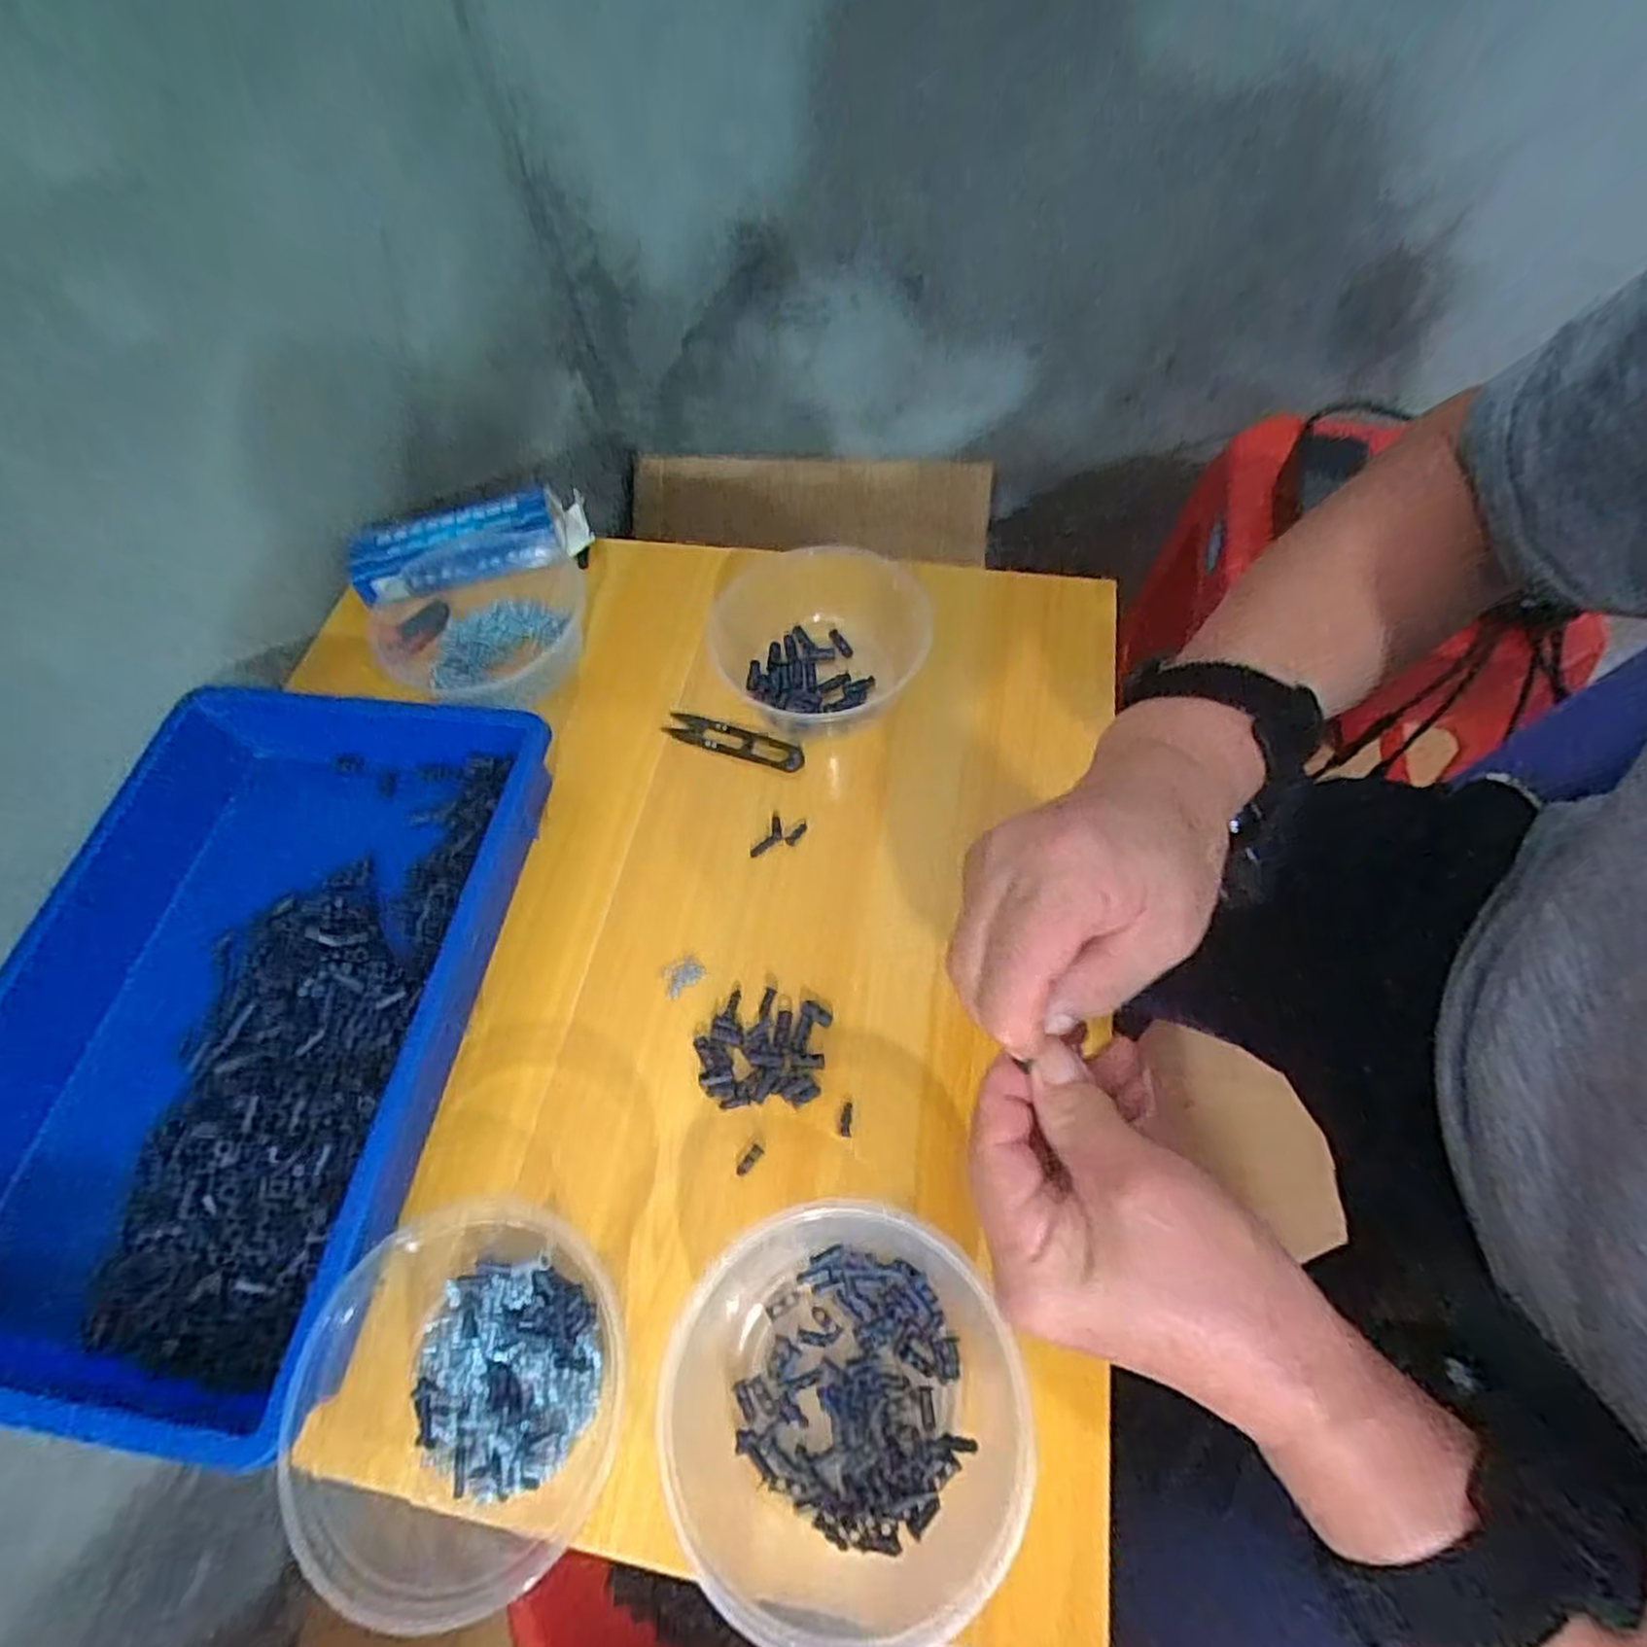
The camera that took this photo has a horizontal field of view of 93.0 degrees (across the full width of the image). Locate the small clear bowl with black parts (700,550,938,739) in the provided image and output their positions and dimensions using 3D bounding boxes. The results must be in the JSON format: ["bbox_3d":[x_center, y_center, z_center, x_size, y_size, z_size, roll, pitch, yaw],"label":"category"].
[{"bbox_3d":[0.005,-0.129,0.533,0.150,0.055,0.130,-36,66,-18],"label":"small clear bowl with black parts"}]

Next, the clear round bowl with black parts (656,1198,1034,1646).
[{"bbox_3d":[0.005,0.241,0.327,0.144,0.059,0.145,-1,61,3],"label":"clear round bowl with black parts"}]

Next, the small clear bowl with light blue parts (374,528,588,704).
[{"bbox_3d":[-0.248,-0.146,0.561,0.145,0.042,0.134,-1,61,3],"label":"small clear bowl with light blue parts"}]

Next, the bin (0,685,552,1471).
[{"bbox_3d":[-0.316,0.095,0.427,0.249,0.066,0.367,8,62,8],"label":"bin"}]

